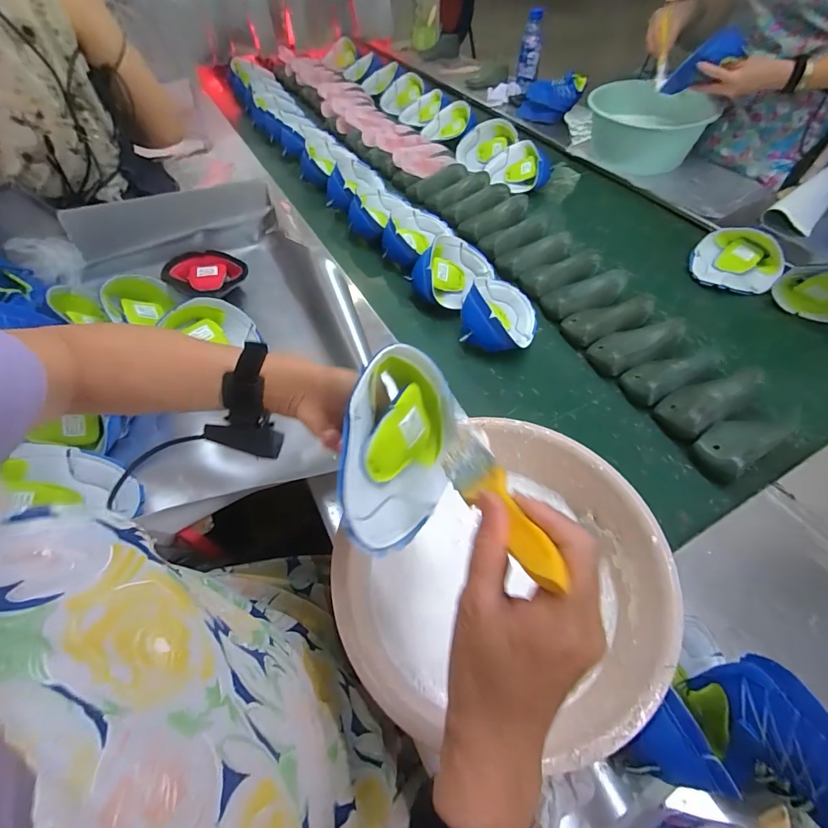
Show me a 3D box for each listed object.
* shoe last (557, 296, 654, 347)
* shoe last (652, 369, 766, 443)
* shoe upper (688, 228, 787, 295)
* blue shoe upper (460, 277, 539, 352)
[{"bbox_3d":[0.363,-0.174,0.763,0.165,0.051,0.072,-14,54,-5],"label":"shoe last"},{"bbox_3d":[0.457,-0.024,0.646,0.154,0.054,0.080,-30,57,-16],"label":"shoe last"},{"bbox_3d":[0.667,-0.318,0.858,0.158,0.052,0.166,29,61,23],"label":"shoe upper"},{"bbox_3d":[0.161,-0.185,0.759,0.119,0.089,0.177,18,57,17],"label":"blue shoe upper"}]

